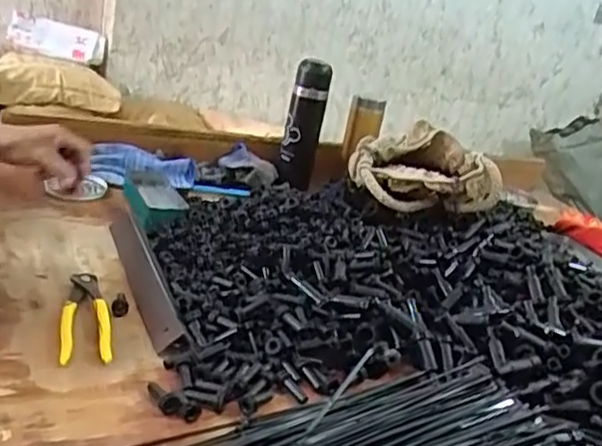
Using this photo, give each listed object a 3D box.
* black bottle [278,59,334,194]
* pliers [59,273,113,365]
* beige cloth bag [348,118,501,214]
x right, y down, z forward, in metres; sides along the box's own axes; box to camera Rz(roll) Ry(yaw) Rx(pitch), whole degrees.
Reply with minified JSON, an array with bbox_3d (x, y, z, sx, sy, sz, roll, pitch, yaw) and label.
[{"bbox_3d":[0.005,-0.181,1.203,0.066,0.206,0.070,12,21,-1],"label":"black bottle"},{"bbox_3d":[-0.230,0.098,0.716,0.049,0.015,0.160,4,22,-20],"label":"pliers"},{"bbox_3d":[0.205,-0.086,1.110,0.245,0.116,0.101,13,21,4],"label":"beige cloth bag"}]

